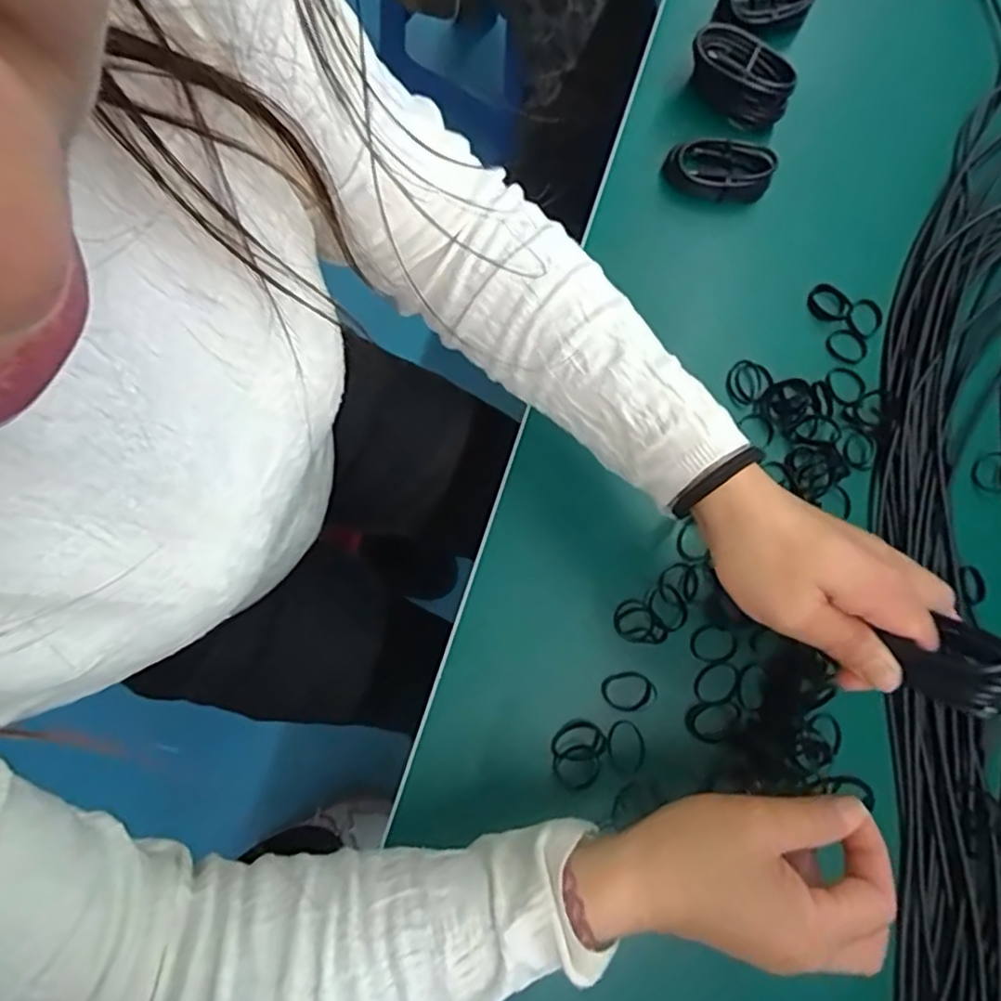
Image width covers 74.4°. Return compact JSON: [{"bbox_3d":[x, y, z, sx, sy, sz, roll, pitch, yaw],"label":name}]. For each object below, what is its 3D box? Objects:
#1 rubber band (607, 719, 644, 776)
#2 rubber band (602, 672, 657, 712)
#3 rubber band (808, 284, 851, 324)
[{"bbox_3d":[0.074,0.144,0.386,0.022,0.004,0.029,-3,77,-2],"label":"rubber band"},{"bbox_3d":[0.077,0.114,0.395,0.030,0.004,0.023,-16,78,-5],"label":"rubber band"},{"bbox_3d":[0.230,-0.138,0.463,0.025,0.004,0.030,-32,80,-8],"label":"rubber band"}]

